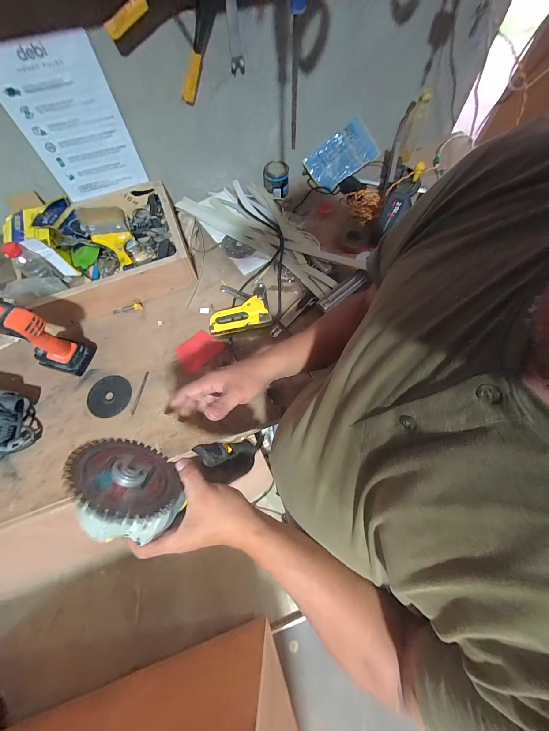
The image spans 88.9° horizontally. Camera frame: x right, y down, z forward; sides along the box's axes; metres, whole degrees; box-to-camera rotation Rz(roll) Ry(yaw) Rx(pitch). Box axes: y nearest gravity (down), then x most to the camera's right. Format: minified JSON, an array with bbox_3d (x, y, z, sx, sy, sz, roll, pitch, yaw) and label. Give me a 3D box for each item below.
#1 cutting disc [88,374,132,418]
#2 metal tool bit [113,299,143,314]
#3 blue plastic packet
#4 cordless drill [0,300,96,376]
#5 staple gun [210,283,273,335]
[{"bbox_3d":[-0.383,0.071,0.649,0.097,0.005,0.095,0,68,1],"label":"cutting disc"},{"bbox_3d":[-0.380,-0.145,0.724,0.075,0.016,0.028,-24,70,-8],"label":"metal tool bit"},{"bbox_3d":[0.208,-0.660,0.884,0.198,0.028,0.131,-32,99,14],"label":"blue plastic packet"},{"bbox_3d":[-0.513,-0.069,0.590,0.180,0.219,0.095,24,70,10],"label":"cordless drill"},{"bbox_3d":[-0.091,-0.152,0.715,0.148,0.031,0.140,-8,68,-2],"label":"staple gun"}]

